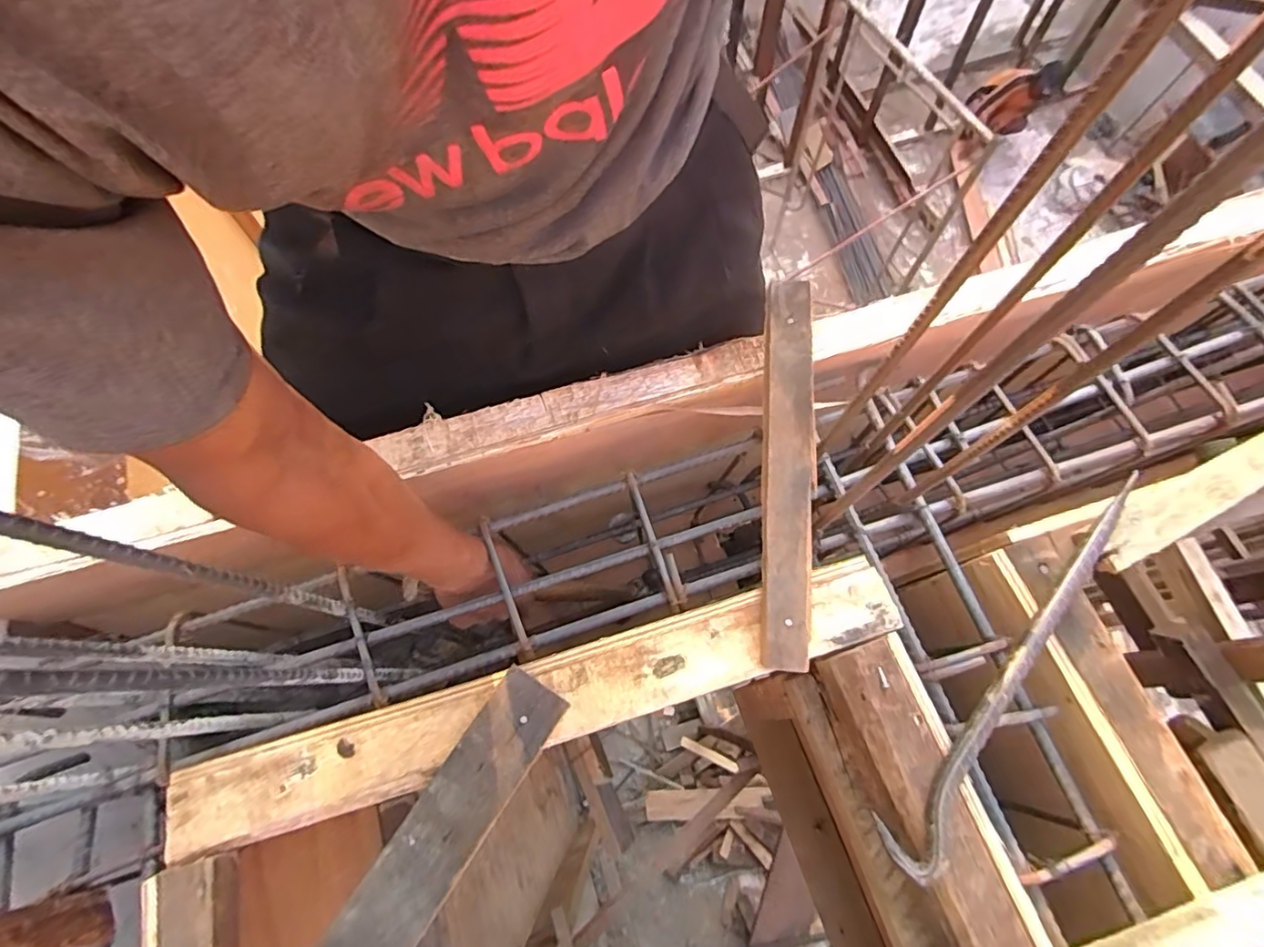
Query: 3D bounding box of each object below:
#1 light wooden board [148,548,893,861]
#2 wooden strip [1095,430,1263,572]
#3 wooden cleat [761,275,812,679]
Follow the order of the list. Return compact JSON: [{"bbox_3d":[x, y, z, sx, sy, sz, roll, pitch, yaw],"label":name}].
[{"bbox_3d":[-0.068,0.182,0.475,0.583,0.028,0.068,-17,70,-5],"label":"light wooden board"},{"bbox_3d":[0.548,-0.003,0.528,0.350,0.029,0.043,-25,71,-8],"label":"wooden strip"},{"bbox_3d":[0.135,-0.008,0.512,0.039,0.014,0.339,2,76,6],"label":"wooden cleat"}]

